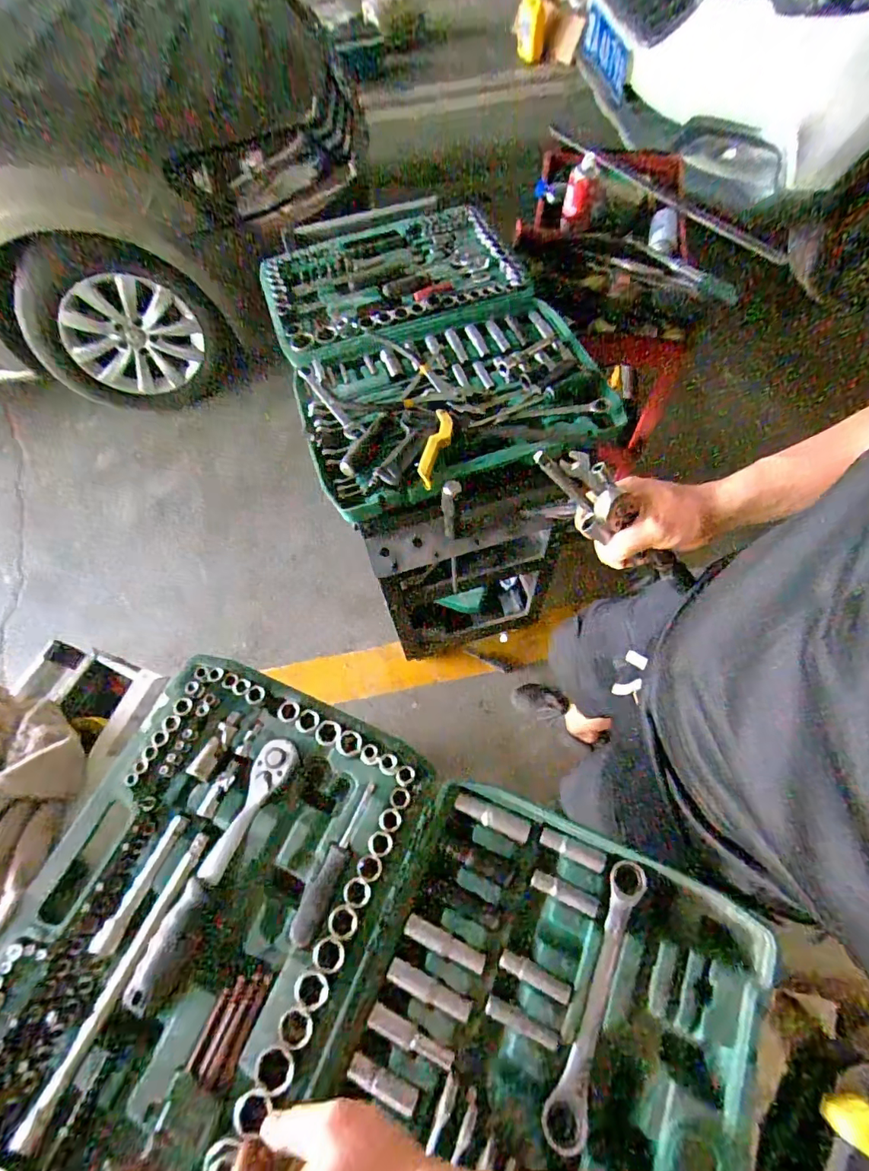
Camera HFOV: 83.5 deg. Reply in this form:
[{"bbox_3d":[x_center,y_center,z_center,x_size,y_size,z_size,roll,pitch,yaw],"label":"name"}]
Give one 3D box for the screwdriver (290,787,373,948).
[{"bbox_3d":[-0.096,0.268,0.476,0.024,0.019,0.145,22,67,13],"label":"screwdriver"}]

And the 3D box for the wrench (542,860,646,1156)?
[{"bbox_3d":[0.144,0.354,0.425,0.030,0.016,0.214,23,67,13],"label":"wrench"}]

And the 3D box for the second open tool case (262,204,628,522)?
[{"bbox_3d":[-0.028,-0.437,0.841,0.463,0.066,0.659,-18,64,-6],"label":"second open tool case"}]

